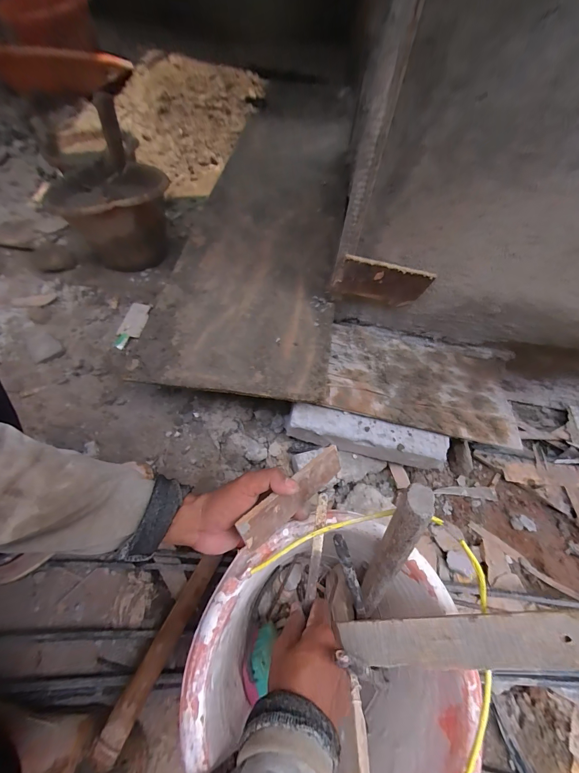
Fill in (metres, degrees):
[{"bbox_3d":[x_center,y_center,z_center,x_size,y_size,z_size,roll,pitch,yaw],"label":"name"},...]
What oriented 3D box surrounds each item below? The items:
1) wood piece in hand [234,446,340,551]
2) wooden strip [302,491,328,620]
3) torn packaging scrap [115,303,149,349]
[{"bbox_3d":[0.007,0.126,0.336,0.145,0.047,0.006,-33,30,-28],"label":"wood piece in hand"},{"bbox_3d":[0.030,0.193,0.333,0.012,0.149,0.010,6,9,0],"label":"wooden strip"},{"bbox_3d":[-0.388,-0.150,0.712,0.052,0.015,0.126,14,69,6],"label":"torn packaging scrap"}]

